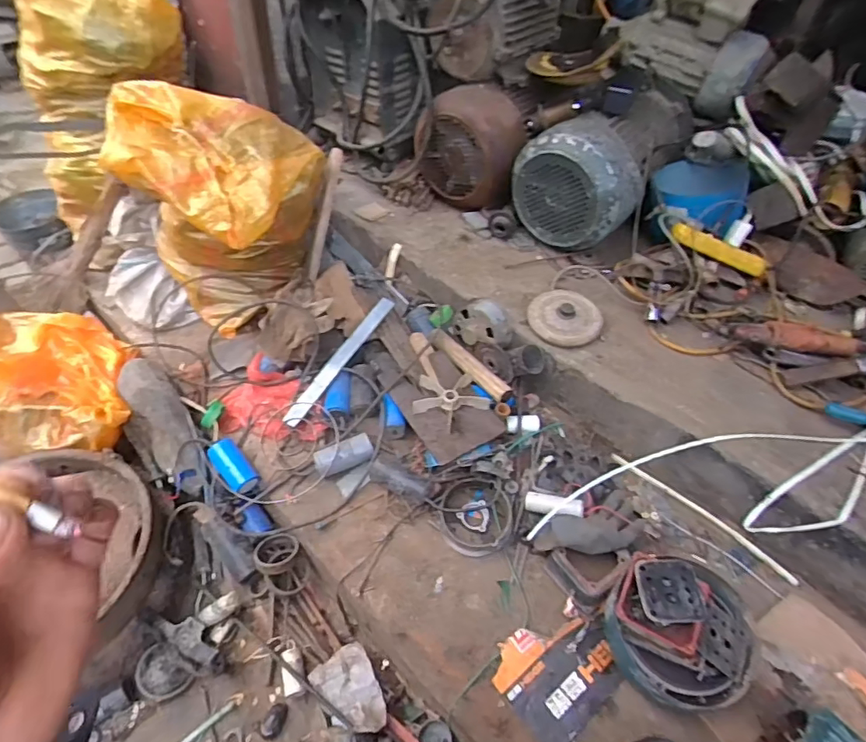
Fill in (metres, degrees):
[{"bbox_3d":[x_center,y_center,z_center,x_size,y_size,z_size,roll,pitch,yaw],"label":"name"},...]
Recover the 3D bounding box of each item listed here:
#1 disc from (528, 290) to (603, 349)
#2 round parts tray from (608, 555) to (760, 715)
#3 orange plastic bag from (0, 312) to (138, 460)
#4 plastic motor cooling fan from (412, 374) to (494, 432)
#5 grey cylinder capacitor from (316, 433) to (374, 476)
[{"bbox_3d":[0.257,-0.108,1.038,0.127,0.023,0.144,-30,57,-9],"label":"disc"},{"bbox_3d":[0.343,0.351,0.723,0.191,0.059,0.178,4,71,4],"label":"round parts tray"},{"bbox_3d":[-0.740,0.016,1.030,0.266,0.165,0.256,-10,48,-13],"label":"orange plastic bag"},{"bbox_3d":[0.037,0.052,0.985,0.140,0.015,0.123,7,47,3],"label":"plastic motor cooling fan"},{"bbox_3d":[-0.159,0.156,0.960,0.102,0.044,0.049,-19,50,-20],"label":"grey cylinder capacitor"}]

